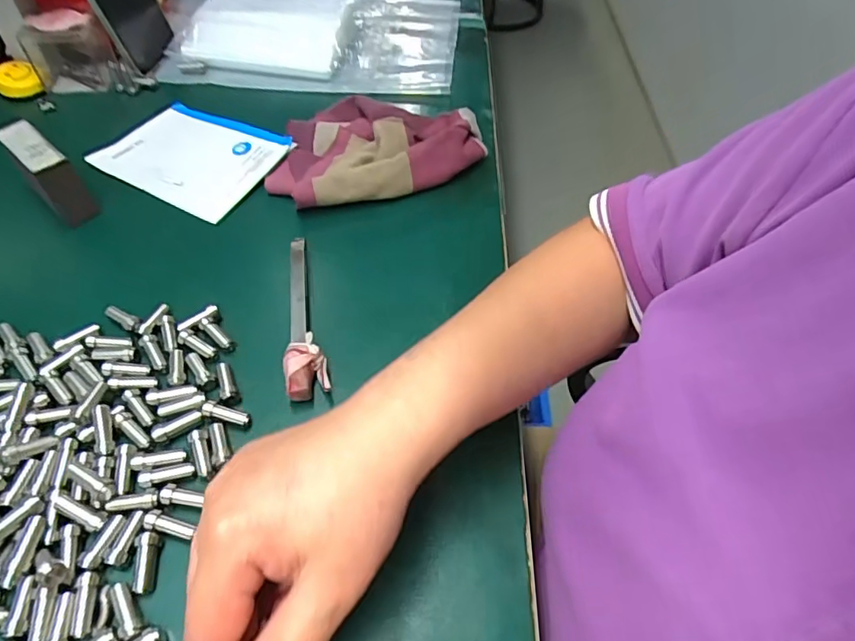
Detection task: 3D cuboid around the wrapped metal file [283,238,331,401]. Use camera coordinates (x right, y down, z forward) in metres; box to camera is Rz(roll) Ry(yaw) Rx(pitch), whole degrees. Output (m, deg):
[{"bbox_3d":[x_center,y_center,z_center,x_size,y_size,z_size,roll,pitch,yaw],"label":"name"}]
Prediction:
[{"bbox_3d":[-0.083,-0.008,0.364,0.024,0.015,0.132,-8,52,-9],"label":"wrapped metal file"}]

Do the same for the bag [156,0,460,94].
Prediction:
[{"bbox_3d":[-0.123,-0.297,0.579,0.315,0.043,0.162,-1,52,-2],"label":"bag"}]

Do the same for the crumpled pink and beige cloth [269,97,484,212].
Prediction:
[{"bbox_3d":[-0.045,-0.150,0.463,0.178,0.037,0.120,-13,53,-13],"label":"crumpled pink and beige cloth"}]

